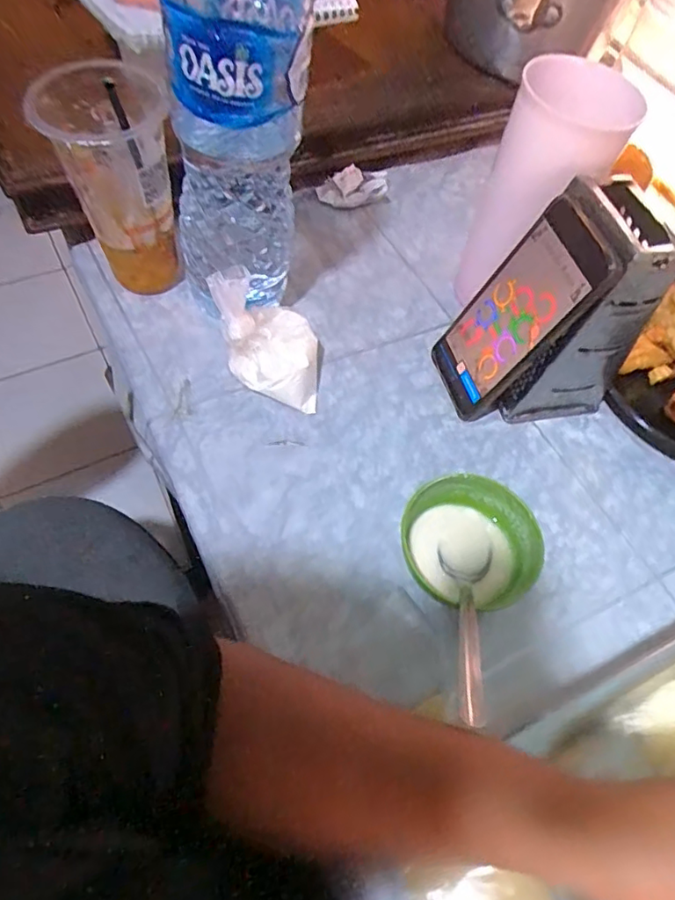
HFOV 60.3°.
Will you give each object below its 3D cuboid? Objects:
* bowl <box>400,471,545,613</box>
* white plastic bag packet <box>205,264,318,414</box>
[{"bbox_3d":[0.091,0.065,0.403,0.088,0.044,0.085,1,59,-8],"label":"bowl"},{"bbox_3d":[-0.053,-0.084,0.453,0.082,0.076,0.084,-5,60,-11],"label":"white plastic bag packet"}]

